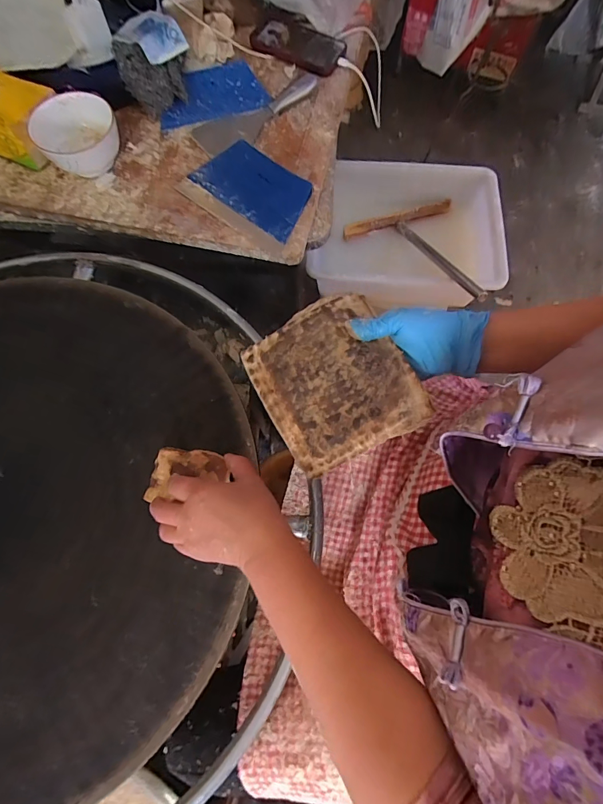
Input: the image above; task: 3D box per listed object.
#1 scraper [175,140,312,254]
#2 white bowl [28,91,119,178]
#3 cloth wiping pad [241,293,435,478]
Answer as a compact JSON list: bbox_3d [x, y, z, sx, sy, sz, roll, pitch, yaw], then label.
[{"bbox_3d":[-0.077,-0.309,0.563,0.187,0.018,0.122,38,77,12],"label":"scraper"},{"bbox_3d":[-0.328,-0.392,0.570,0.113,0.061,0.111,0,72,1],"label":"white bowl"},{"bbox_3d":[0.031,-0.024,0.382,0.142,0.015,0.156,-27,73,-7],"label":"cloth wiping pad"}]

